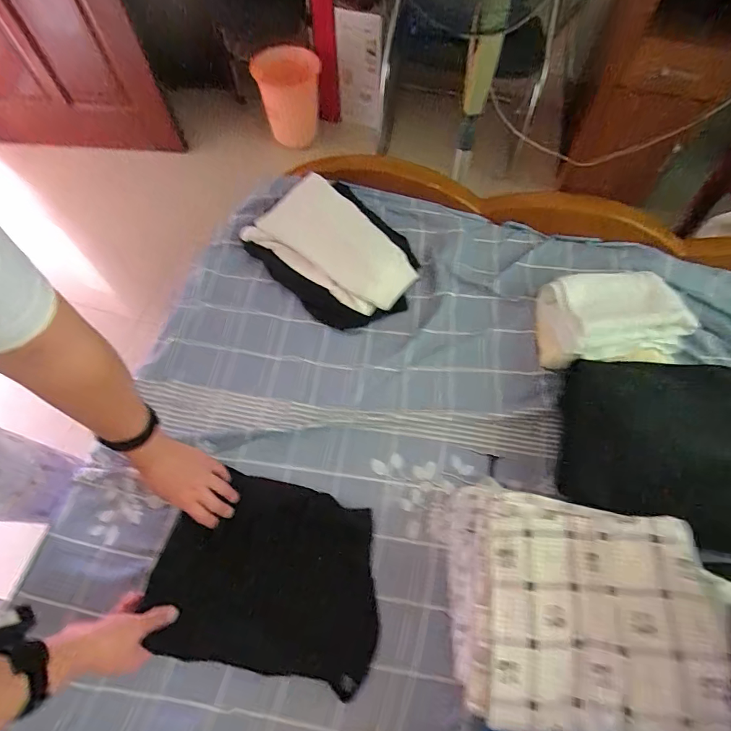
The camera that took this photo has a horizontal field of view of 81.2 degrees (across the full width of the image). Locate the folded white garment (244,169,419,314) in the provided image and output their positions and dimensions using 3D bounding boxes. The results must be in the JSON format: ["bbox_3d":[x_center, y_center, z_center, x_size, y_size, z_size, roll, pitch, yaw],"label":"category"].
[{"bbox_3d":[-0.058,-0.247,0.861,0.341,0.046,0.182,35,70,15],"label":"folded white garment"}]

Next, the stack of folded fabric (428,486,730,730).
[{"bbox_3d":[0.259,0.320,0.572,0.309,0.172,0.265,9,66,5],"label":"stack of folded fabric"}]

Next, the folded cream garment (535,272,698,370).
[{"bbox_3d":[0.450,-0.095,0.802,0.229,0.100,0.187,1,65,1],"label":"folded cream garment"}]

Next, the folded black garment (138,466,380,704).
[{"bbox_3d":[-0.139,0.308,0.637,0.325,0.045,0.252,11,66,6],"label":"folded black garment"}]

